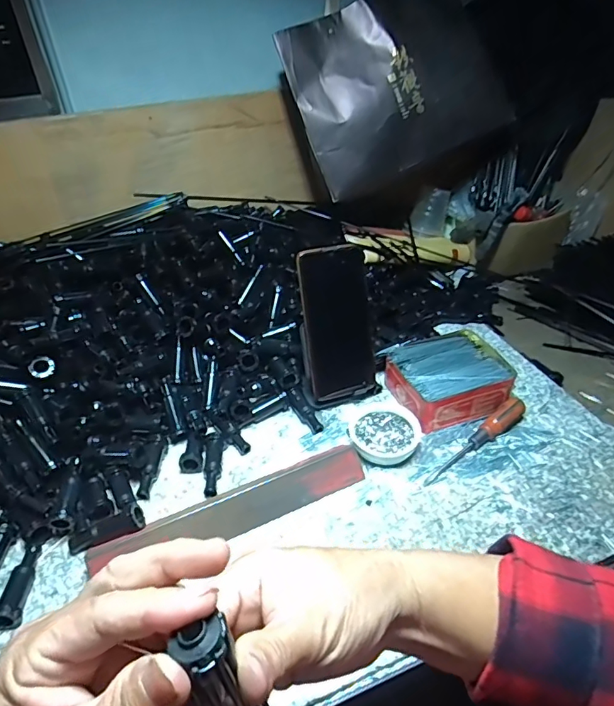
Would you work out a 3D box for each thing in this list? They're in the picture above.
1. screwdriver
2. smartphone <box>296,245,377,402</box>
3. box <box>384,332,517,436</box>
[{"bbox_3d":[0.179,0.090,0.509,0.149,0.025,0.021,-27,45,-27],"label":"screwdriver"},{"bbox_3d":[0.036,-0.034,0.541,0.075,0.163,0.011,-11,13,-10],"label":"smartphone"},{"bbox_3d":[0.163,0.028,0.568,0.128,0.043,0.108,-13,40,-13],"label":"box"}]

